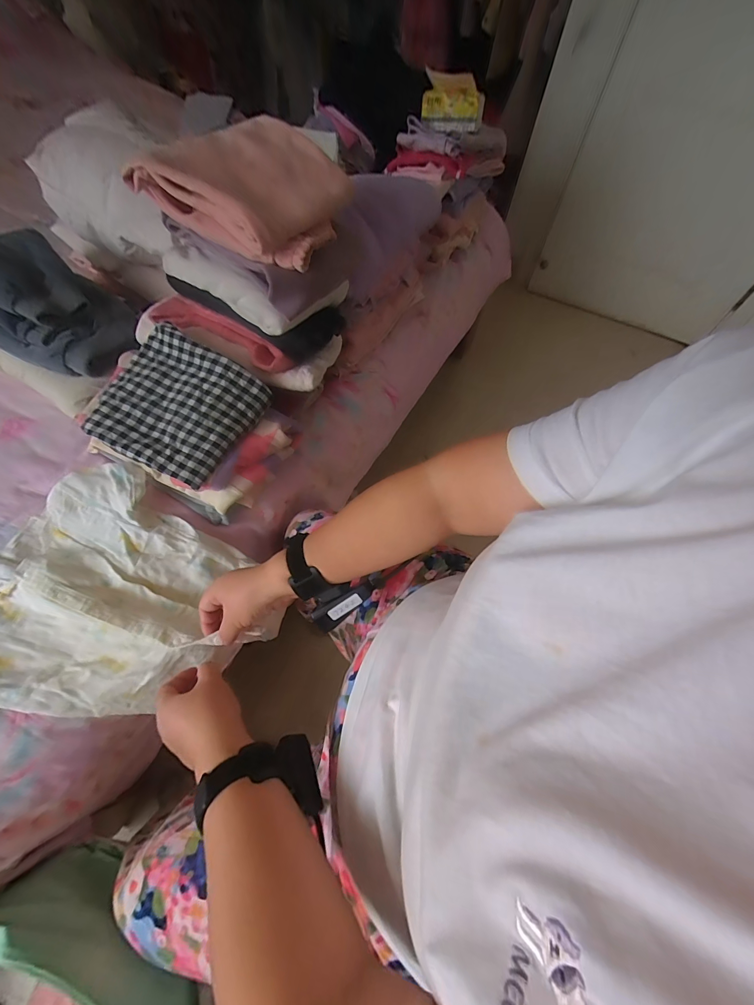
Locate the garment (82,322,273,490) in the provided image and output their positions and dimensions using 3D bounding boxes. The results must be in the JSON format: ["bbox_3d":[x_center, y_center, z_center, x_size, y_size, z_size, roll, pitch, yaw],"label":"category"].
[{"bbox_3d":[-0.276,-0.134,0.504,0.188,0.061,0.176,25,62,10],"label":"garment"}]

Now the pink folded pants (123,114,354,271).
[{"bbox_3d":[-0.144,-0.378,0.455,0.185,0.077,0.196,18,61,6],"label":"pink folded pants"}]

